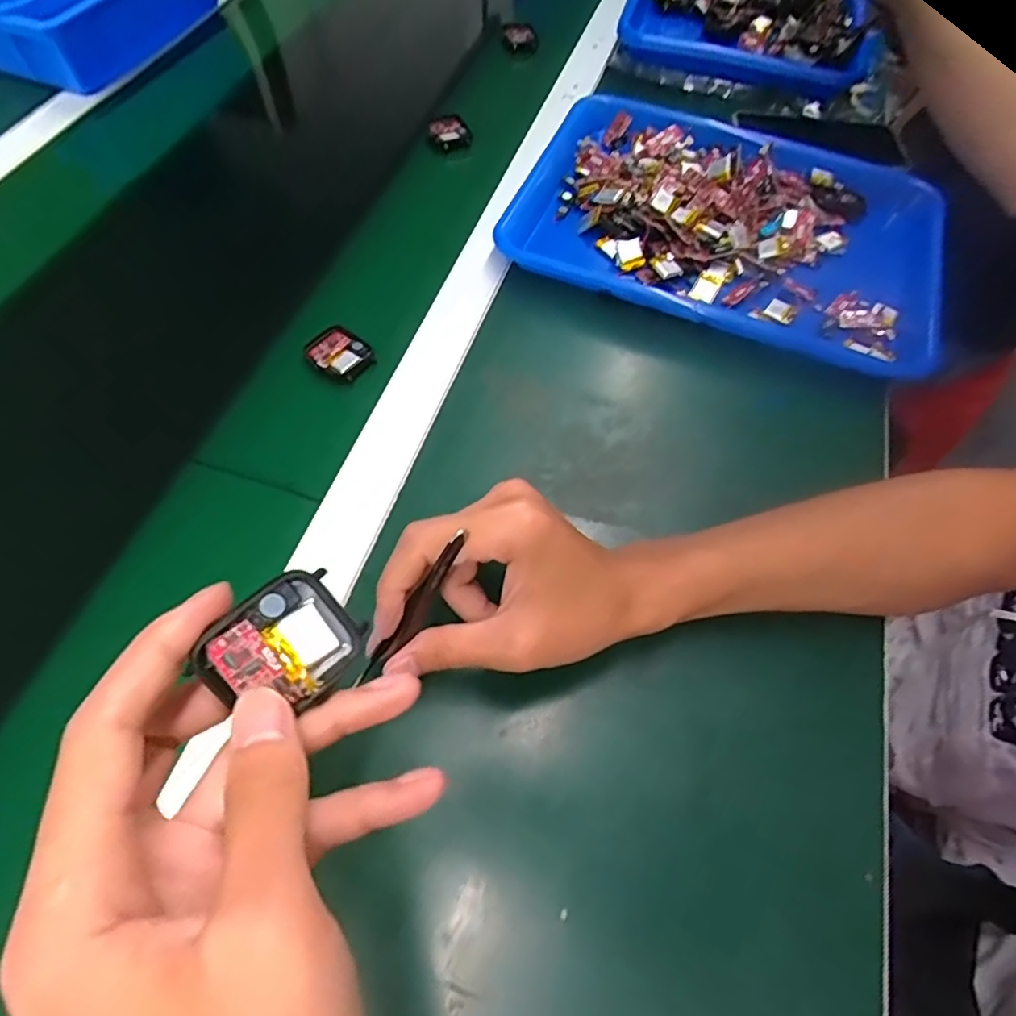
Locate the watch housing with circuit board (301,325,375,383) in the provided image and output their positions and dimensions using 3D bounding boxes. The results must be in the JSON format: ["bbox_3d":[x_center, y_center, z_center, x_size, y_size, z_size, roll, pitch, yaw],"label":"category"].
[{"bbox_3d":[-0.120,-0.109,0.429,0.041,0.011,0.038,39,67,18],"label":"watch housing with circuit board"}]

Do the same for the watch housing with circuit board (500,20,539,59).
[{"bbox_3d":[0.014,-0.532,0.681,0.041,0.018,0.046,6,61,1],"label":"watch housing with circuit board"}]

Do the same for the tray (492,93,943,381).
[{"bbox_3d":[0.188,-0.241,0.497,0.341,0.037,0.248,20,63,9],"label":"tray"}]

